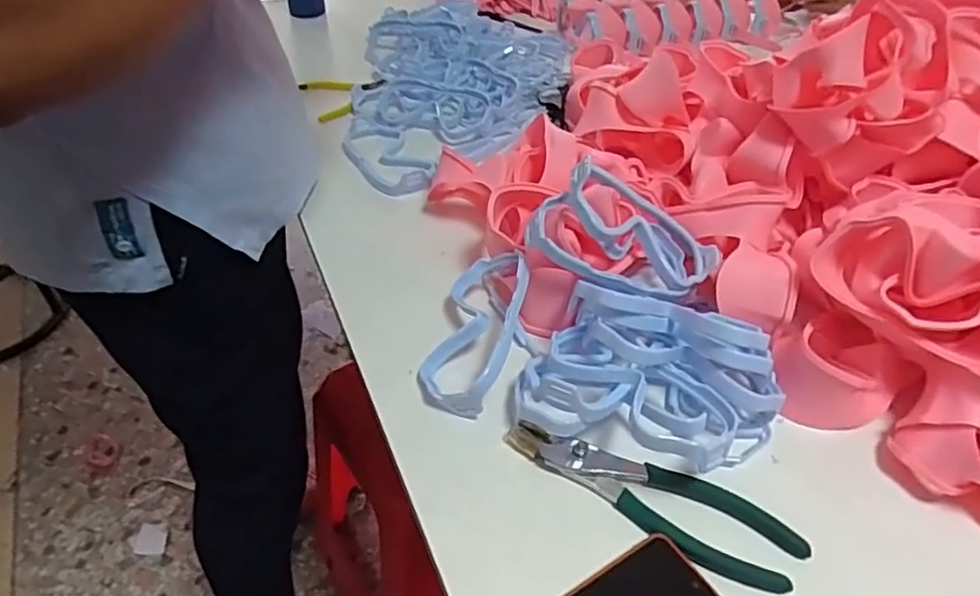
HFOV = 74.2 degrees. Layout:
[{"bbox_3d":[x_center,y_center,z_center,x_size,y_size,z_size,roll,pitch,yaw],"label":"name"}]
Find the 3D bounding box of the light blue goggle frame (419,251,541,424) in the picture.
[{"bbox_3d":[-0.005,0.018,0.525,0.075,0.059,0.153,13,43,11],"label":"light blue goggle frame"}]

